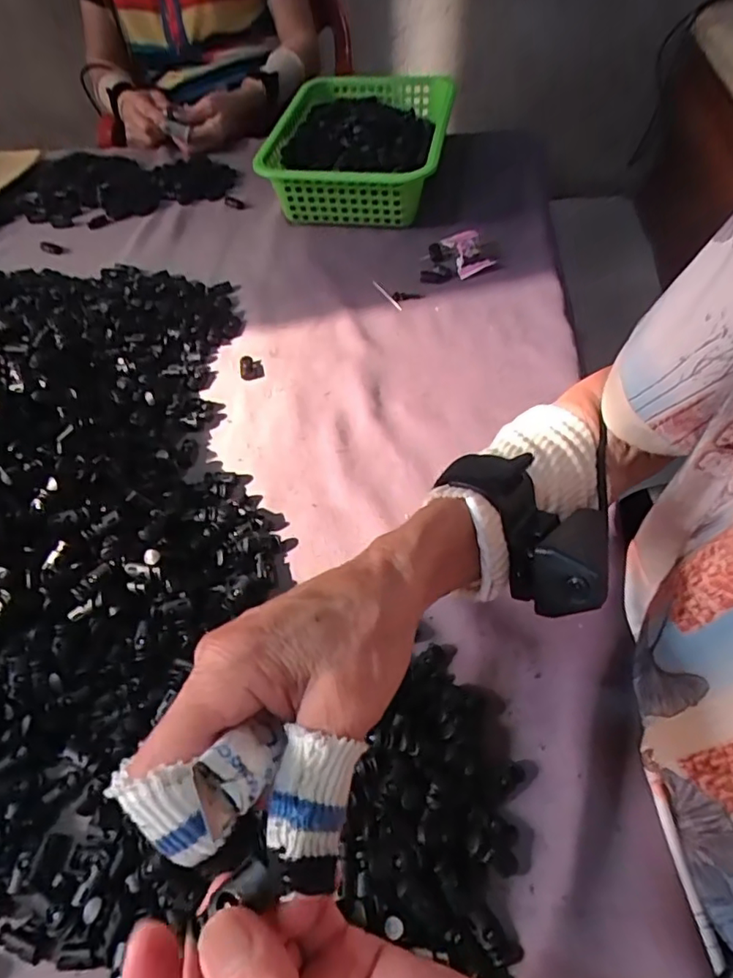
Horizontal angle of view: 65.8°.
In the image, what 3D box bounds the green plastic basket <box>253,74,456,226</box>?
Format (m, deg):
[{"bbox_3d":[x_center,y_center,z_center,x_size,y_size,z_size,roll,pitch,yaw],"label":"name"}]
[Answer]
[{"bbox_3d":[-0.003,-0.452,0.760,0.210,0.087,0.311,7,54,8],"label":"green plastic basket"}]

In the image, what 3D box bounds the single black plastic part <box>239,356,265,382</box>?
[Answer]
[{"bbox_3d":[-0.115,-0.121,0.567,0.023,0.007,0.033,-12,54,-6],"label":"single black plastic part"}]

